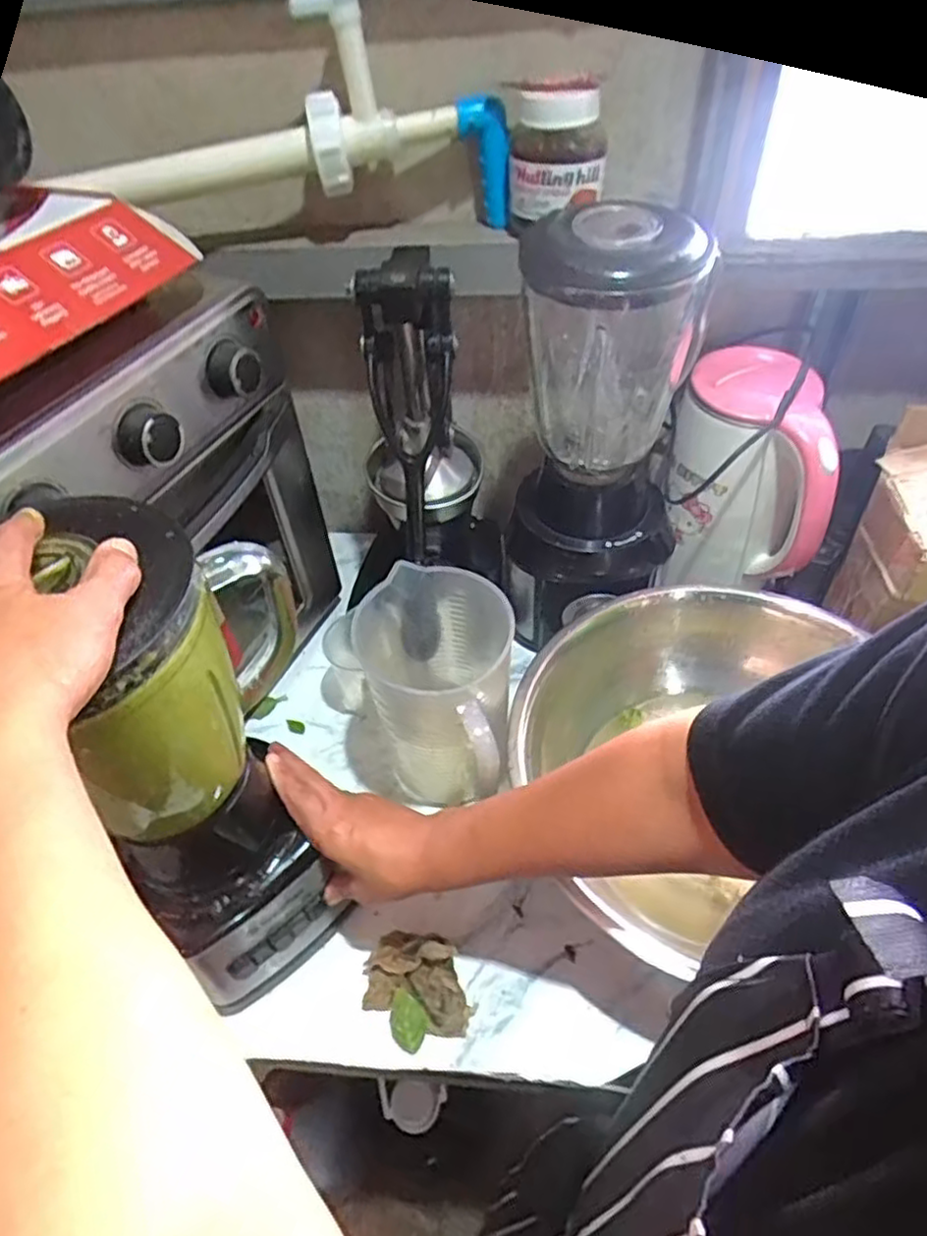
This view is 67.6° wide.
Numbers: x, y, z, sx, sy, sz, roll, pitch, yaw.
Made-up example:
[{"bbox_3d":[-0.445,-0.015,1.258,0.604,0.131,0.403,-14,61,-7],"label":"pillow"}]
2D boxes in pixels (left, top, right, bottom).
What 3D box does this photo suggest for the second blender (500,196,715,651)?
[{"bbox_3d":[0.127,-0.158,0.647,0.142,0.393,0.161,8,50,12],"label":"second blender"}]

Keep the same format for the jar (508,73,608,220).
[{"bbox_3d":[0.078,-0.384,0.565,0.077,0.086,0.060,12,51,15],"label":"jar"}]

